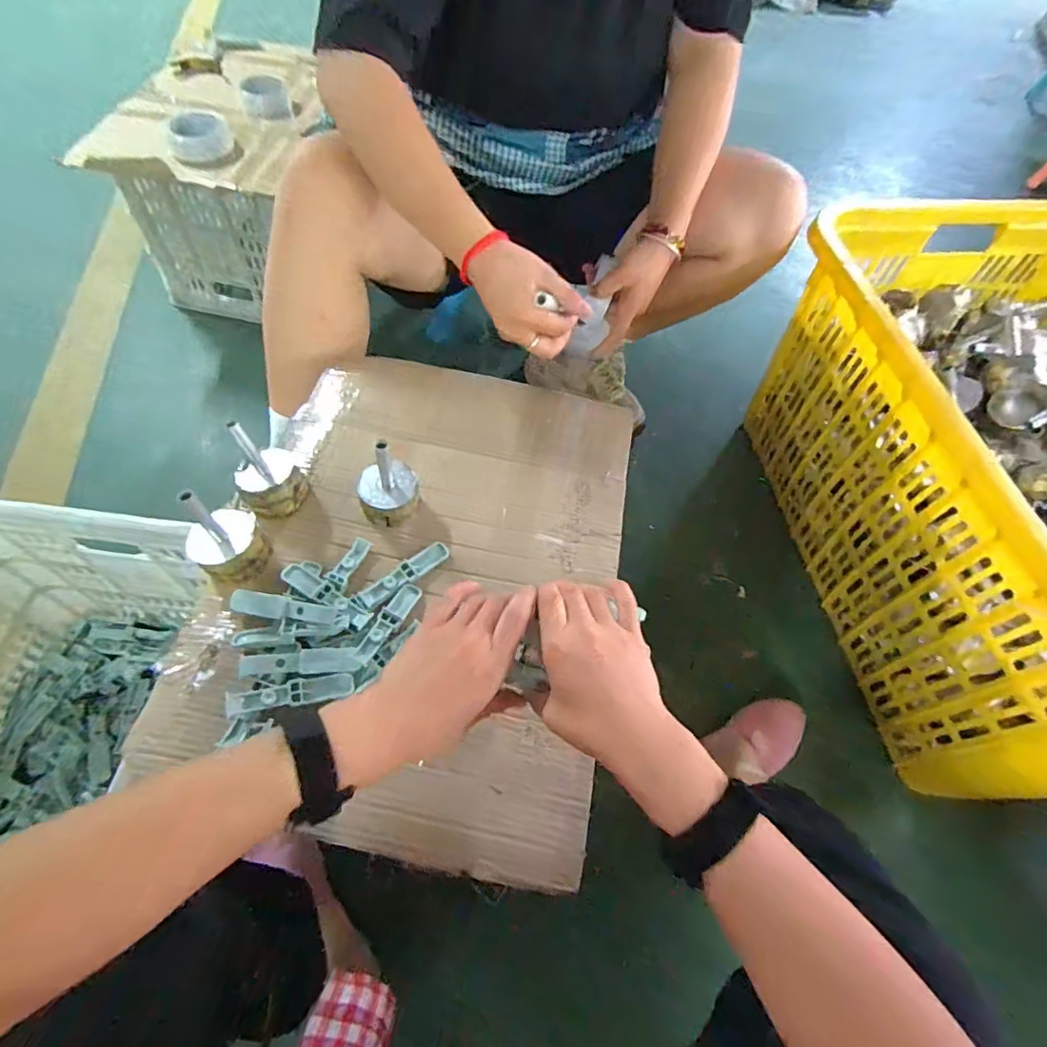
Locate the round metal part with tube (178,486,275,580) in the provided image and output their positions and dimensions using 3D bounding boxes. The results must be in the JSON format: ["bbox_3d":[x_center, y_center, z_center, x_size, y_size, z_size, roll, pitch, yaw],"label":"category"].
[{"bbox_3d":[-0.287,0.012,0.527,0.064,0.083,0.063,-37,68,-23],"label":"round metal part with tube"}]

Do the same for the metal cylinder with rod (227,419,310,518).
[{"bbox_3d":[-0.260,-0.052,0.559,0.064,0.094,0.062,2,59,-3],"label":"metal cylinder with rod"}]

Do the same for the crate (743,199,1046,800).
[{"bbox_3d":[0.760,-0.051,0.811,0.658,0.390,0.813,-5,59,-8],"label":"crate"}]

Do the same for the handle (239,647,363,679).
[{"bbox_3d":[-0.194,0.120,0.485,0.095,0.020,0.022,-4,59,-7],"label":"handle"}]

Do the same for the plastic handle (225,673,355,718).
[{"bbox_3d":[-0.196,0.144,0.469,0.098,0.008,0.022,-4,58,-26],"label":"plastic handle"}]

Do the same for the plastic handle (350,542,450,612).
[{"bbox_3d":[-0.120,0.053,0.559,0.106,0.015,0.023,-38,69,-24],"label":"plastic handle"}]

